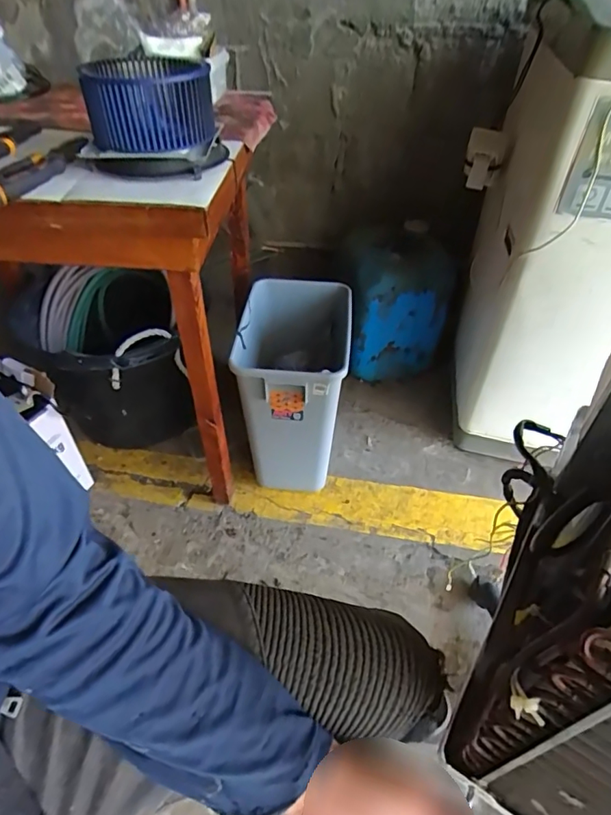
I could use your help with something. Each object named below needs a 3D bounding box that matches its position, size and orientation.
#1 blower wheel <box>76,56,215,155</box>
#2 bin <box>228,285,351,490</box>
[{"bbox_3d":[-0.222,-0.432,0.693,0.162,0.106,0.154,0,46,0],"label":"blower wheel"},{"bbox_3d":[-0.024,-0.046,1.176,0.235,0.373,0.334,4,47,4],"label":"bin"}]

